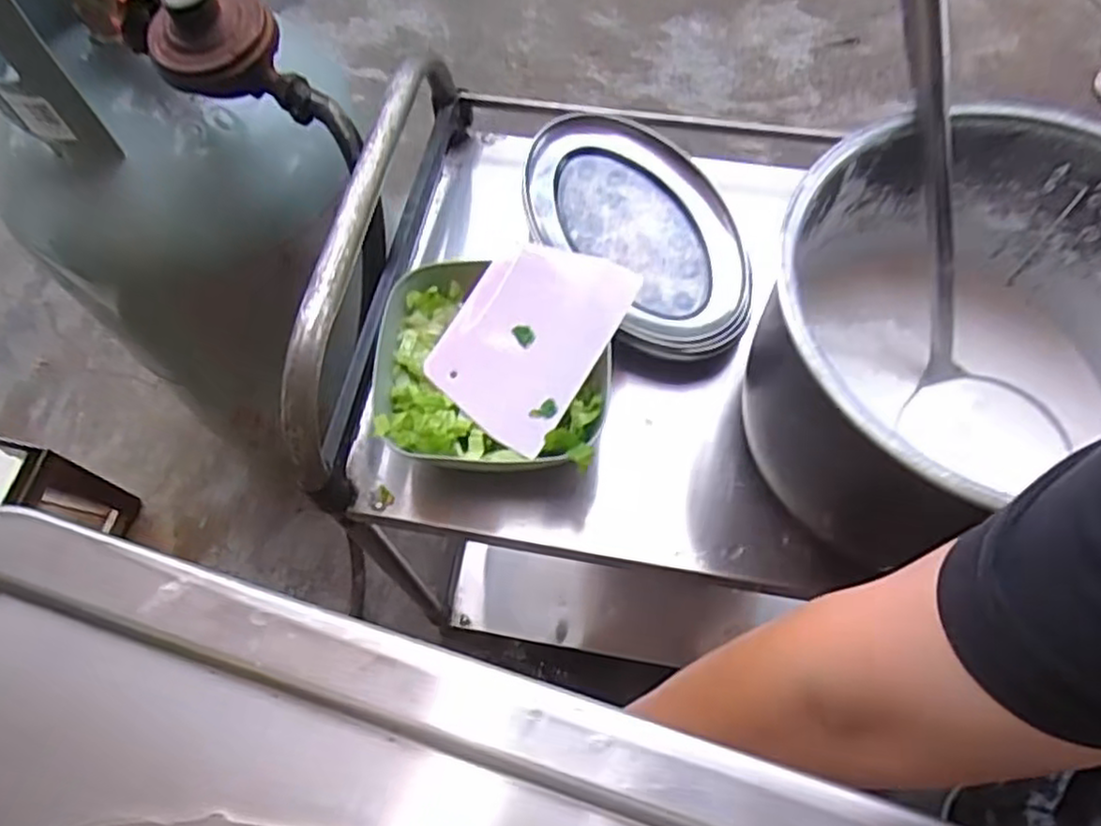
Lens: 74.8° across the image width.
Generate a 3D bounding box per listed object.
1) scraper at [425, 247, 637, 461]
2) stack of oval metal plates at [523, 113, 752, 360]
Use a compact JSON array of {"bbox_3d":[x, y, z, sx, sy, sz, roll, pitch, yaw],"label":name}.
[{"bbox_3d":[-0.014,-0.050,0.450,0.091,0.008,0.132,27,73,12],"label":"scraper"},{"bbox_3d":[0.063,-0.130,0.513,0.124,0.030,0.205,-28,69,-9],"label":"stack of oval metal plates"}]

